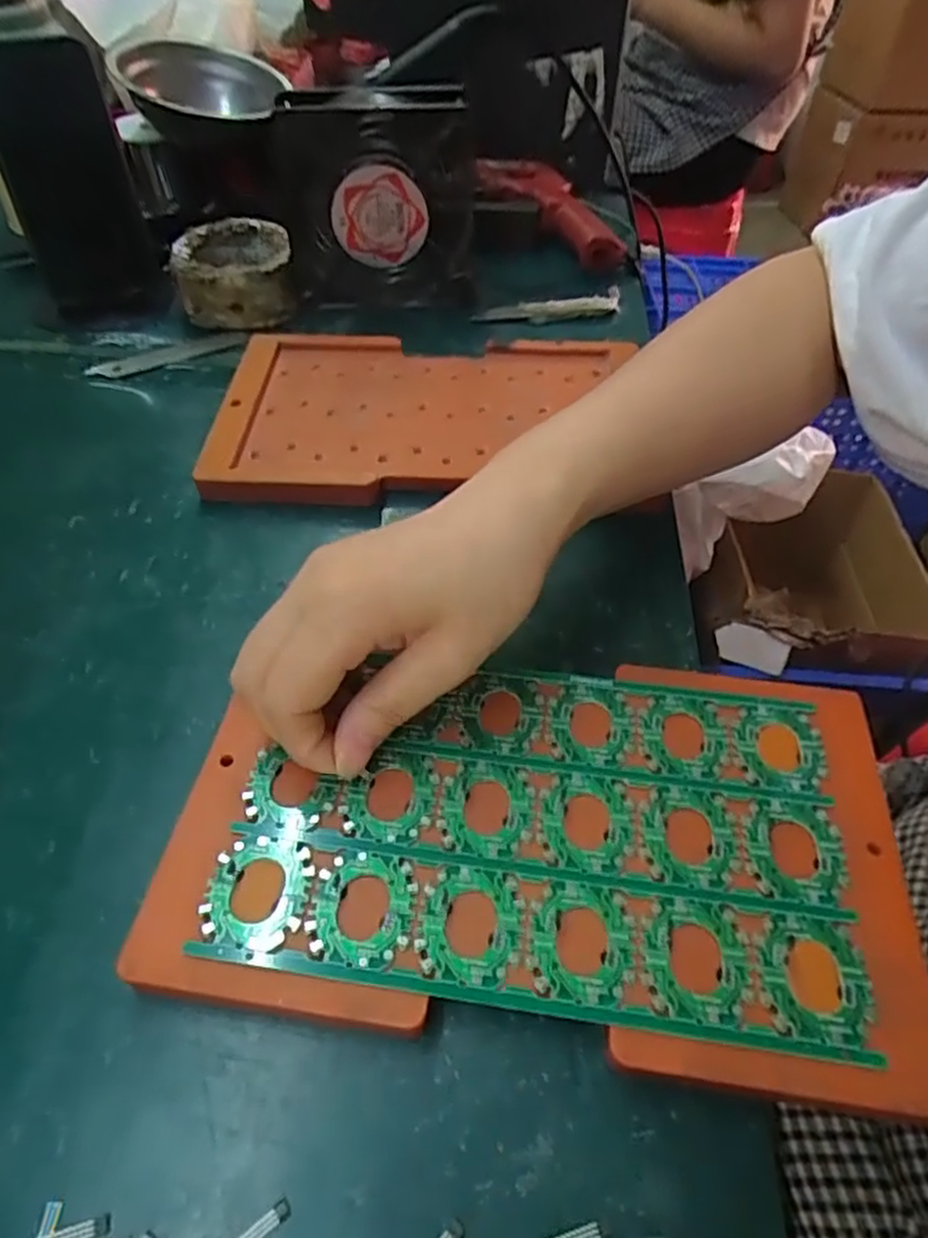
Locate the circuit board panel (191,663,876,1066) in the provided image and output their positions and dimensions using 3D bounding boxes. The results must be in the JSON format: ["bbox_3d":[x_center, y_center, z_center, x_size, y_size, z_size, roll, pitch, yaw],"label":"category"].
[{"bbox_3d":[0.025,0.068,0.248,0.199,0.004,0.118,6,50,5],"label":"circuit board panel"}]

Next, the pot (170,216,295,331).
[{"bbox_3d":[-0.155,-0.236,0.491,0.075,0.040,0.076,1,49,-1],"label":"pot"}]

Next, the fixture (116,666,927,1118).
[{"bbox_3d":[0.024,0.071,0.248,0.233,0.015,0.134,7,49,4],"label":"fixture"}]

